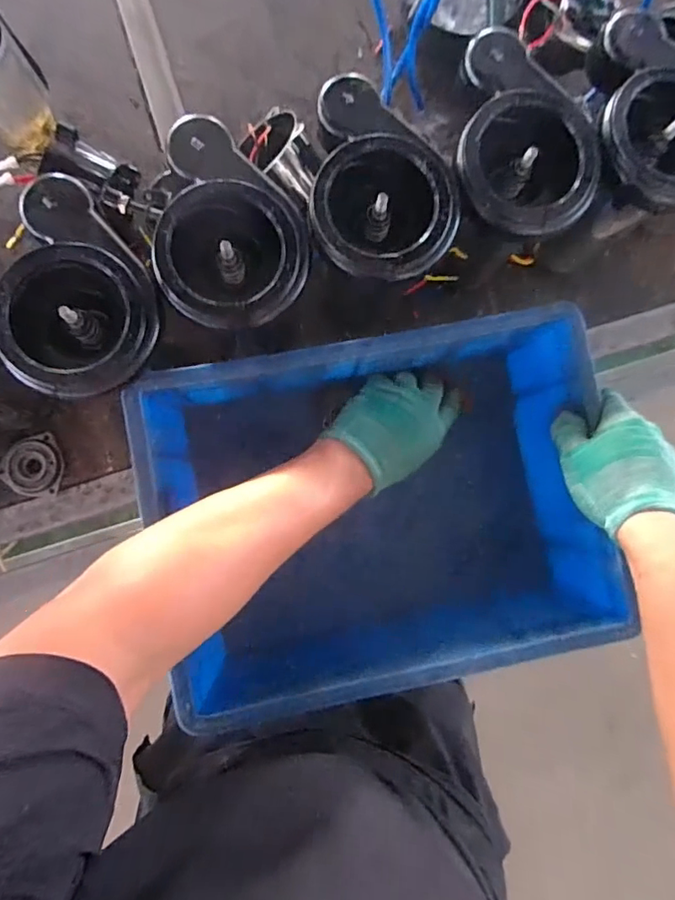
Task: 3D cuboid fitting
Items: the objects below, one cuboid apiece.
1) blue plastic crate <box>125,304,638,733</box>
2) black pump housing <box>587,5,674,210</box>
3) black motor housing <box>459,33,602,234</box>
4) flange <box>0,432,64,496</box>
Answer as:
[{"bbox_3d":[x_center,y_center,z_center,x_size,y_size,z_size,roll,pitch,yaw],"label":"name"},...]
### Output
[{"bbox_3d":[0.042,0.065,0.510,0.391,0.171,0.313,-11,88,-4],"label":"blue plastic crate"},{"bbox_3d":[0.279,-0.294,0.447,0.119,0.055,0.171,-11,87,-4],"label":"black pump housing"},{"bbox_3d":[0.156,-0.261,0.442,0.117,0.057,0.162,5,86,-3],"label":"black motor housing"},{"bbox_3d":[-0.328,0.016,0.549,0.061,0.014,0.064,0,87,-4],"label":"flange"}]

